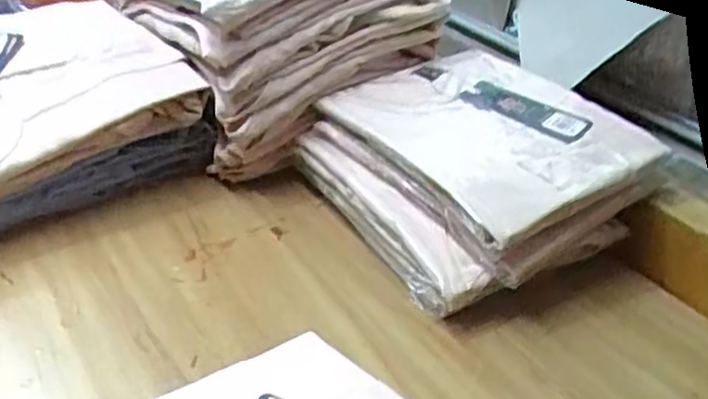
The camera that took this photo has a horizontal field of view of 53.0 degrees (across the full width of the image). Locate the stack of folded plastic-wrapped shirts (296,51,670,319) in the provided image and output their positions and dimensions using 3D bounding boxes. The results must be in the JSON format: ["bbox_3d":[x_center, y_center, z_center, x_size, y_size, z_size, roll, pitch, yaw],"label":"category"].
[{"bbox_3d":[0.105,-0.027,0.666,0.246,0.115,0.259,-15,38,-31],"label":"stack of folded plastic-wrapped shirts"}]

